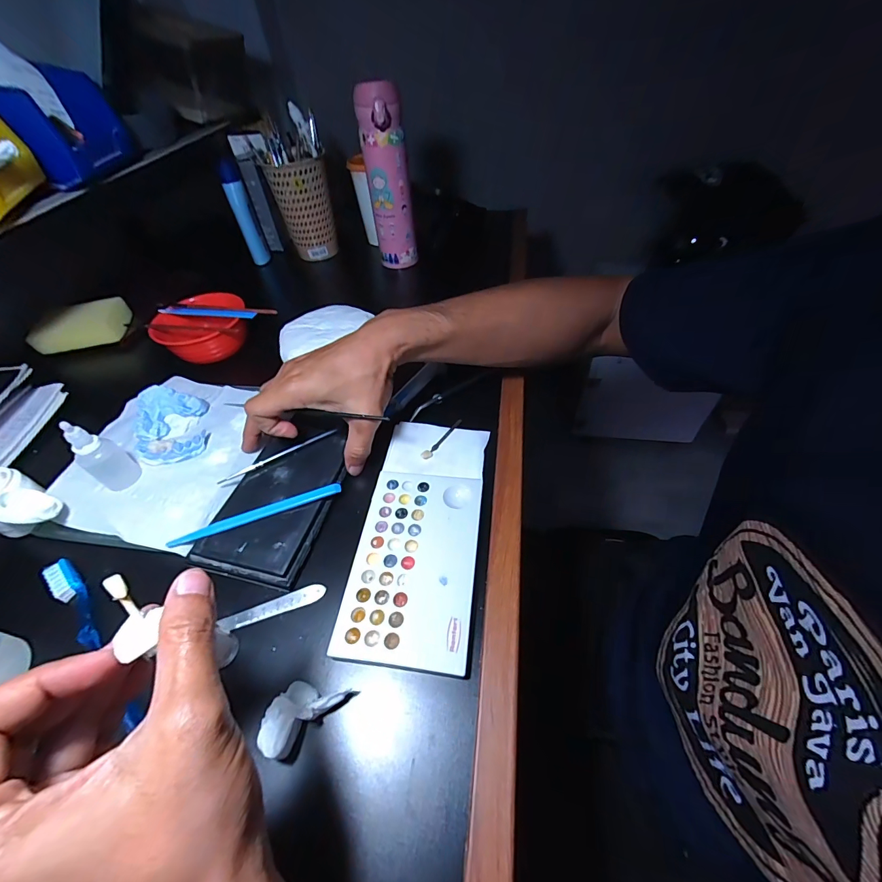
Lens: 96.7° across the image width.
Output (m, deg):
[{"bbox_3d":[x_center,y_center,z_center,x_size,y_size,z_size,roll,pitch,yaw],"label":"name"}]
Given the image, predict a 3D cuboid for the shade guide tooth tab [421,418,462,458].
[{"bbox_3d":[0.001,-0.001,0.389,0.009,0.006,0.061,29,57,25],"label":"shade guide tooth tab"}]

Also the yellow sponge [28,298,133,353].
[{"bbox_3d":[-0.494,-0.163,0.544,0.112,0.024,0.083,-13,49,-8],"label":"yellow sponge"}]

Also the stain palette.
[{"bbox_3d":[-0.021,0.090,0.304,0.093,0.007,0.150,4,49,7],"label":"stain palette"}]

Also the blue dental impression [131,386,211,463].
[{"bbox_3d":[-0.276,-0.018,0.400,0.063,0.027,0.089,-18,50,-12],"label":"blue dental impression"}]

